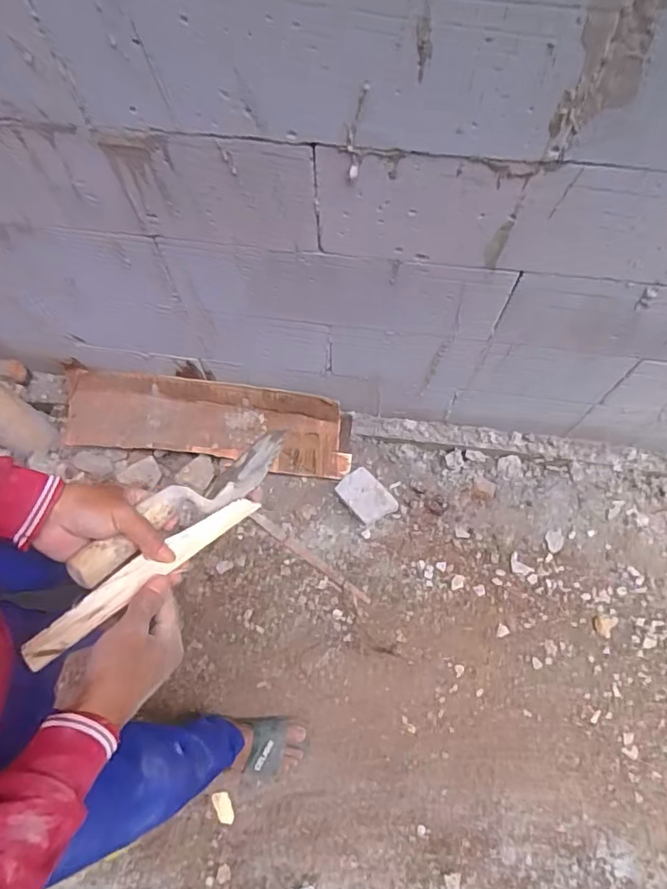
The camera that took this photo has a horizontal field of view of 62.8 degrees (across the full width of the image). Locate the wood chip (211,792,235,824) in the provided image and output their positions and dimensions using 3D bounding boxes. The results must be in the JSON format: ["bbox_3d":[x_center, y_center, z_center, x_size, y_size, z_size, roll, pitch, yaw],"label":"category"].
[{"bbox_3d":[-0.232,0.768,1.154,0.036,0.006,0.065,-27,71,-9],"label":"wood chip"}]

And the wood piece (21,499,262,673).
[{"bbox_3d":[-0.175,0.119,0.518,0.238,0.014,0.030,-35,72,-29],"label":"wood piece"}]

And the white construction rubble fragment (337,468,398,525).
[{"bbox_3d":[0.083,0.132,1.397,0.108,0.042,0.151,-41,74,-14],"label":"white construction rubble fragment"}]

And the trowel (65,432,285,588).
[{"bbox_3d":[-0.148,0.064,0.575,0.053,0.042,0.265,42,46,15],"label":"trowel"}]

